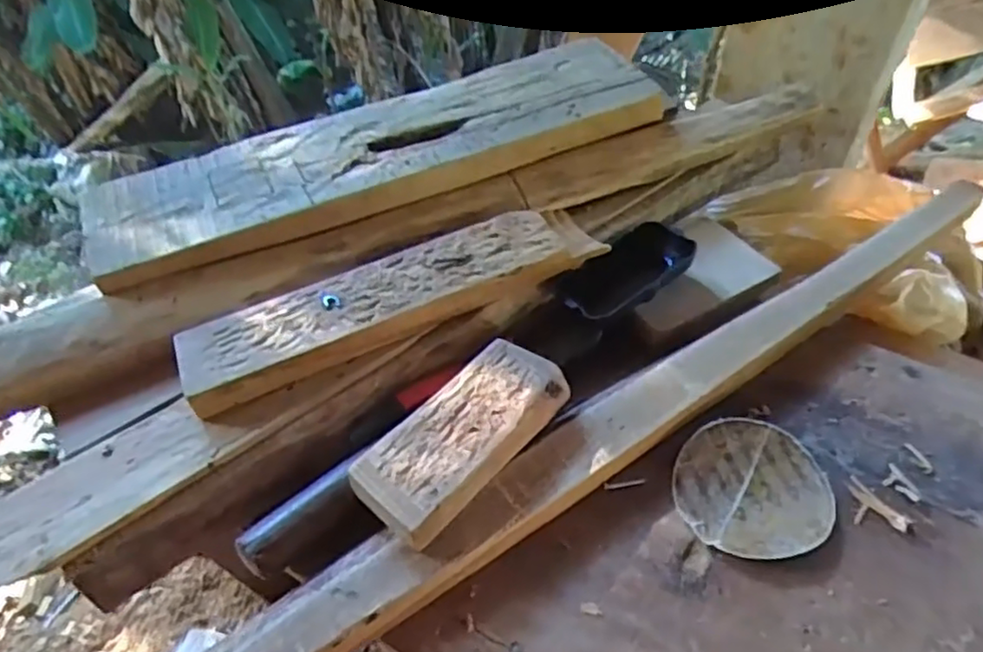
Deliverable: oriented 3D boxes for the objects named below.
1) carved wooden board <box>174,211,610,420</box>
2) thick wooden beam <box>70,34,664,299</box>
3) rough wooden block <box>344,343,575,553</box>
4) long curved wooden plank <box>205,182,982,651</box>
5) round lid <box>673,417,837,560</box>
[{"bbox_3d":[-0.065,-0.024,0.467,0.291,0.022,0.065,-23,52,-15],"label":"carved wooden board"},{"bbox_3d":[-0.080,-0.141,0.528,0.443,0.022,0.111,-22,51,-14],"label":"thick wooden beam"},{"bbox_3d":[-0.016,0.066,0.406,0.060,0.025,0.137,34,60,29],"label":"rough wooden block"},{"bbox_3d":[0.042,0.089,0.411,0.788,0.025,0.048,-29,53,-19],"label":"long curved wooden plank"},{"bbox_3d":[0.159,0.098,0.405,0.088,0.010,0.086,2,50,6],"label":"round lid"}]

